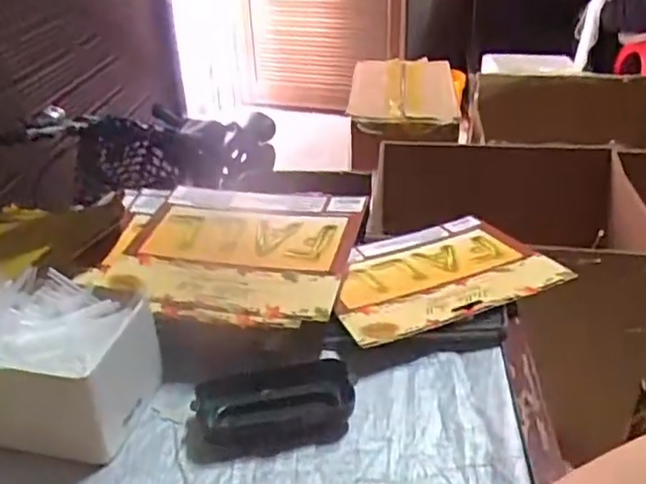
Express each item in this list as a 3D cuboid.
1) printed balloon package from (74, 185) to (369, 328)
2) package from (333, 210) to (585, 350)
[{"bbox_3d":[-0.085,0.004,0.549,0.212,0.026,0.168,3,31,12],"label":"printed balloon package"},{"bbox_3d":[0.092,0.025,0.575,0.184,0.008,0.155,-15,27,-14],"label":"package"}]

